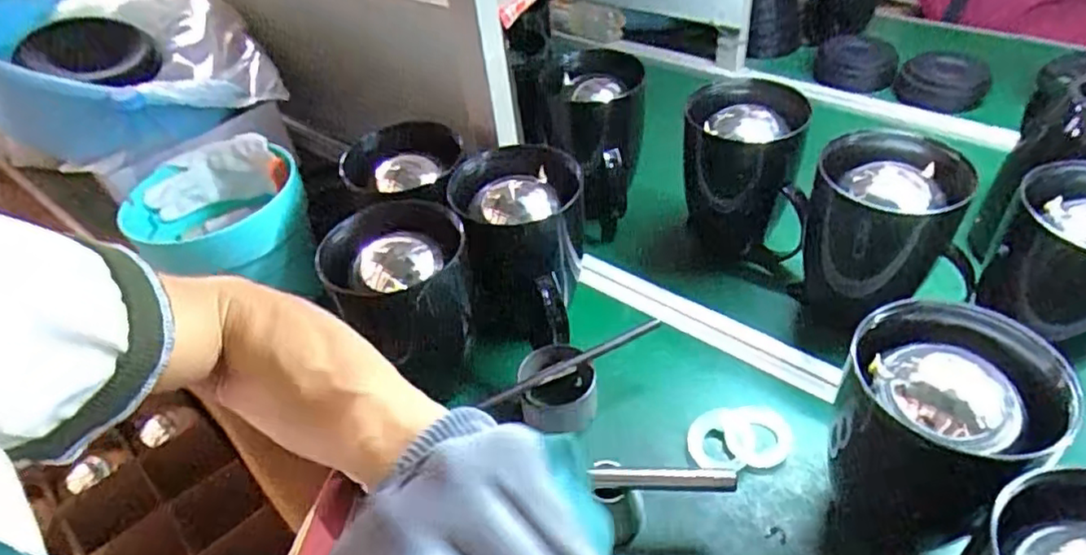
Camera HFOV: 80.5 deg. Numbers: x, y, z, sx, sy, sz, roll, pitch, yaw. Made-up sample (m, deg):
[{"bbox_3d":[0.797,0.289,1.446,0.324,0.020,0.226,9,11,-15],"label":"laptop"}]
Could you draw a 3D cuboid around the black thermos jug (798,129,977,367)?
[{"bbox_3d":[0.331,-0.026,0.639,0.126,0.201,0.121,-16,43,-10],"label":"black thermos jug"}]

